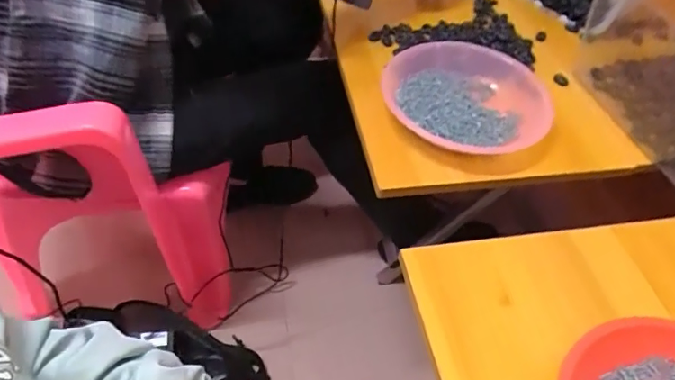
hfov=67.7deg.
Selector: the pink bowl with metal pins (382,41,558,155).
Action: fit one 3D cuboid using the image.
[{"bbox_3d":[0.150,-0.112,0.592,0.187,0.044,0.155,10,49,5],"label":"pink bowl with metal pins"}]

